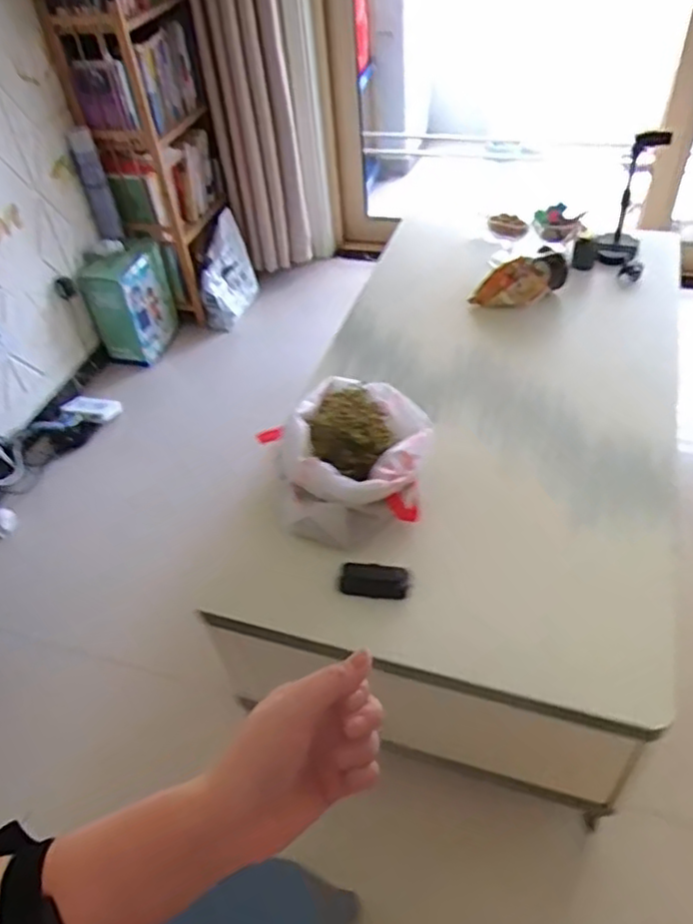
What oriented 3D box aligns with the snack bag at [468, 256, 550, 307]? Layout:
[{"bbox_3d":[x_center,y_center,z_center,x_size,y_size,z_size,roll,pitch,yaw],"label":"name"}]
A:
[{"bbox_3d":[0.369,-0.390,1.525,0.180,0.087,0.069,-11,47,-3],"label":"snack bag"}]

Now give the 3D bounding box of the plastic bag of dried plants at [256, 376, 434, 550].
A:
[{"bbox_3d":[-0.004,-0.016,1.153,0.286,0.151,0.294,-5,47,3],"label":"plastic bag of dried plants"}]

